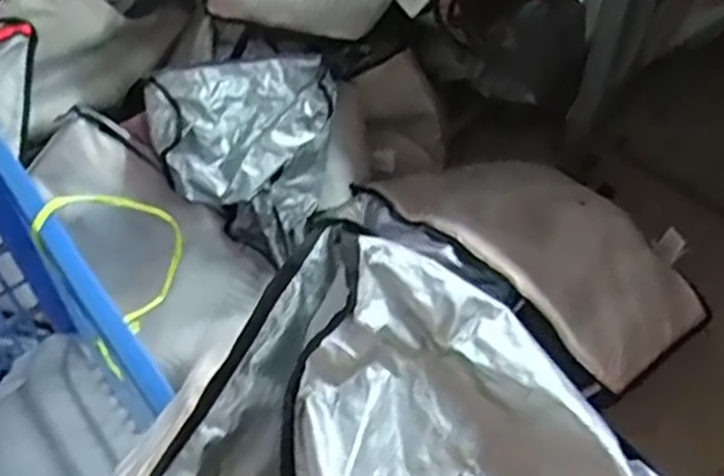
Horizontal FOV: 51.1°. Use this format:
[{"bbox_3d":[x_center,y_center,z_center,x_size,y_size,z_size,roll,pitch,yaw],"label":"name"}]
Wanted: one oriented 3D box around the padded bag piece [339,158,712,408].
[{"bbox_3d":[0.282,0.023,1.294,0.548,0.135,0.370,36,59,26],"label":"padded bag piece"}]

